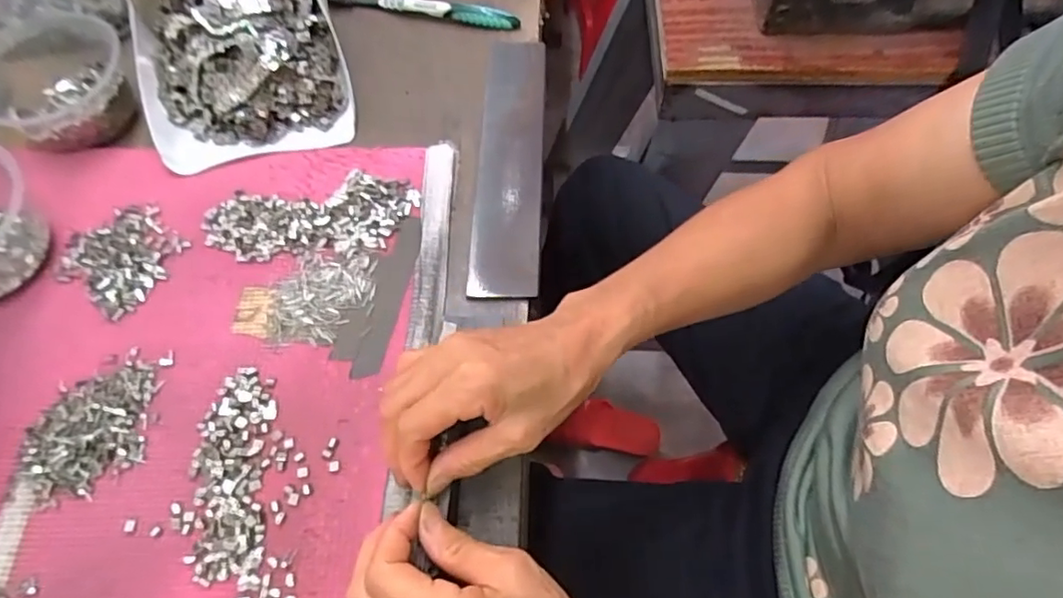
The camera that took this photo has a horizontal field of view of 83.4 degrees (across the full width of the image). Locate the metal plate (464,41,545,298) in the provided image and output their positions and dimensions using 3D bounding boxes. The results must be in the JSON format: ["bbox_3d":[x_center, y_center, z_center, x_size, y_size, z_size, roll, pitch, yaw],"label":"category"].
[{"bbox_3d":[-0.015,-0.114,0.464,0.049,0.010,0.245,1,62,3],"label":"metal plate"}]

